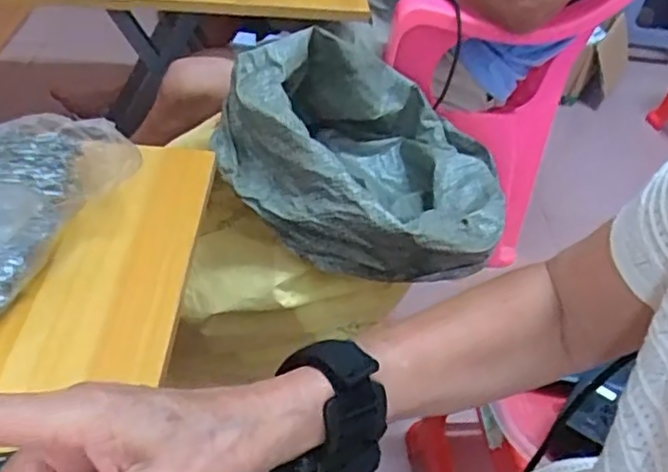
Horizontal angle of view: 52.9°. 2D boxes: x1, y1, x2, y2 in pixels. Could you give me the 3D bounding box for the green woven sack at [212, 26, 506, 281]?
[{"bbox_3d":[0.050,-0.096,0.768,0.299,0.196,0.320,18,42,12],"label":"green woven sack"}]

